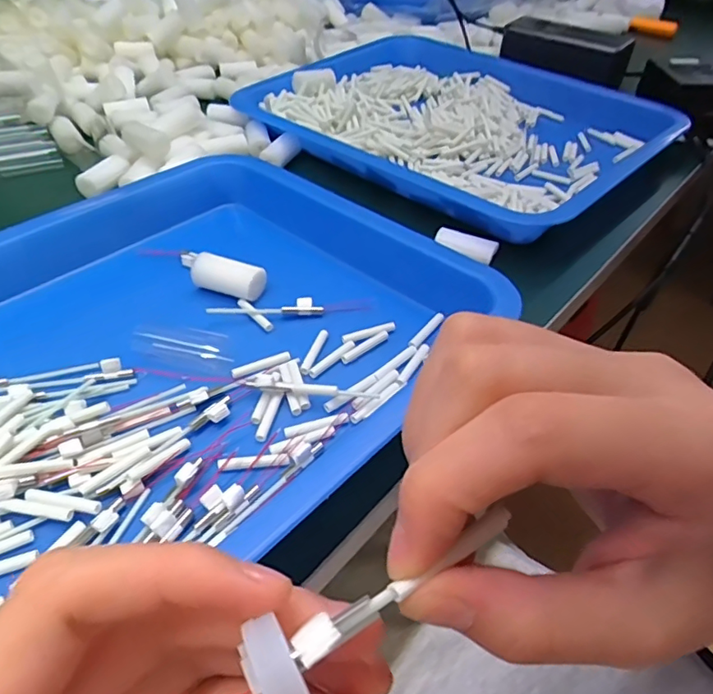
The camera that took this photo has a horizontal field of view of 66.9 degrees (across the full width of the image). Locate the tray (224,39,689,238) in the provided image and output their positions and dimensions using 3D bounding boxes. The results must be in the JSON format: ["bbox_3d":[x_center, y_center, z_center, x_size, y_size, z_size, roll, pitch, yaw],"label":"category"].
[{"bbox_3d":[0.091,-0.210,0.475,0.320,0.030,0.262,33,52,28],"label":"tray"}]

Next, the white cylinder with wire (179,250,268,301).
[{"bbox_3d":[-0.079,-0.042,0.317,0.052,0.013,0.018,17,46,15],"label":"white cylinder with wire"}]

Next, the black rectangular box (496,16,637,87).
[{"bbox_3d":[0.219,-0.315,0.568,0.129,0.040,0.025,21,49,16],"label":"black rectangular box"}]

